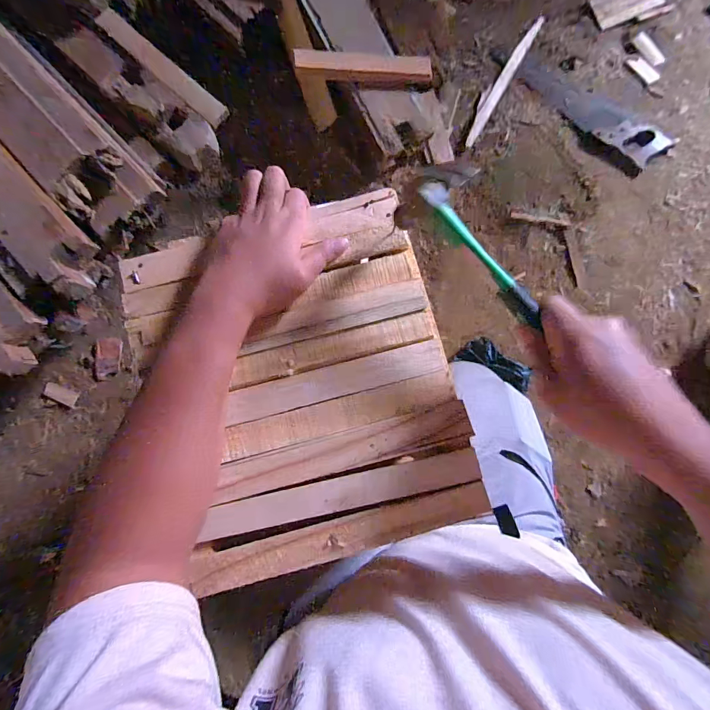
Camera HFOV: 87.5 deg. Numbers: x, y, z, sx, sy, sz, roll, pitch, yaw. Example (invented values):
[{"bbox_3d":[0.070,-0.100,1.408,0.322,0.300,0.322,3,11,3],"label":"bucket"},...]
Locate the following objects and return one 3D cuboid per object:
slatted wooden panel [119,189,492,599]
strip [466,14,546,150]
[{"bbox_3d":[-0.052,0.028,0.374,0.290,0.031,0.340,-16,82,-3],"label":"slatted wooden panel"},{"bbox_3d":[0.394,-0.733,0.991,0.034,0.009,0.408,30,89,9],"label":"strip"}]

